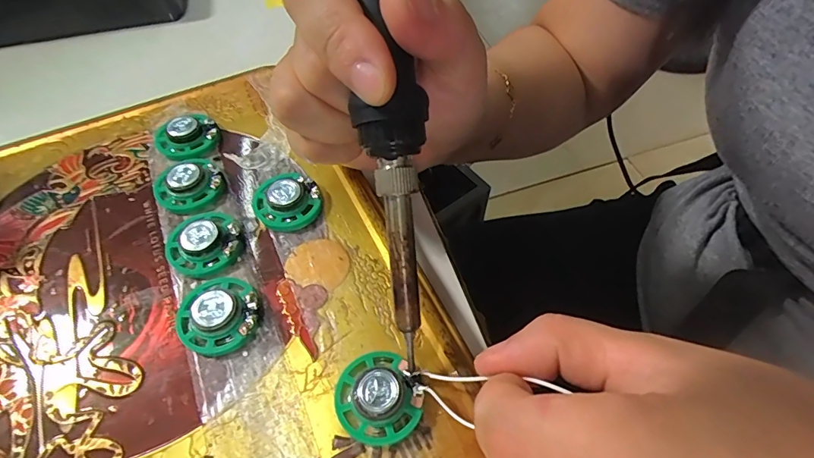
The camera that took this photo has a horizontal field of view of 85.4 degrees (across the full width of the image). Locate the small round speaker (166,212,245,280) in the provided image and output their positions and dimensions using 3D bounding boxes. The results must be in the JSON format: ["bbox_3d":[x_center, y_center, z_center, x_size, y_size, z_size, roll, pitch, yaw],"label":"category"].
[{"bbox_3d":[-0.078,0.005,0.171,0.027,0.008,0.027,-1,56,1],"label":"small round speaker"}]

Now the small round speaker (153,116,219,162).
[{"bbox_3d":[-0.103,-0.043,0.207,0.027,0.010,0.028,-1,56,1],"label":"small round speaker"}]

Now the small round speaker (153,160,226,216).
[{"bbox_3d":[-0.092,-0.018,0.187,0.026,0.009,0.025,-1,56,1],"label":"small round speaker"}]

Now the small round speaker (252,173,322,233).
[{"bbox_3d":[-0.050,-0.012,0.182,0.026,0.008,0.027,-1,56,1],"label":"small round speaker"}]

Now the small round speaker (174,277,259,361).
[{"bbox_3d":[-0.066,0.030,0.154,0.027,0.008,0.027,-1,56,1],"label":"small round speaker"}]

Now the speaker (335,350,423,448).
[{"bbox_3d":[-0.009,0.053,0.137,0.025,0.008,0.025,-1,56,1],"label":"speaker"}]

